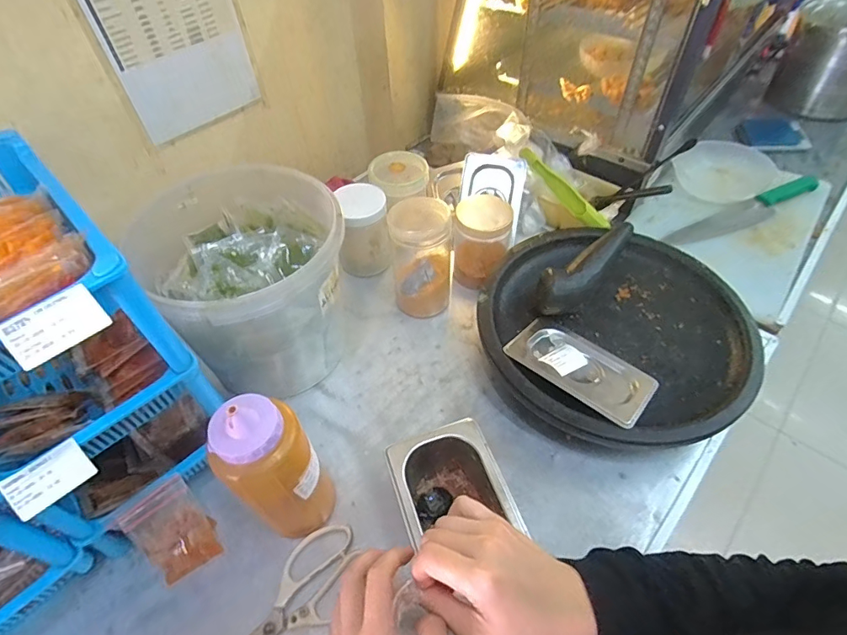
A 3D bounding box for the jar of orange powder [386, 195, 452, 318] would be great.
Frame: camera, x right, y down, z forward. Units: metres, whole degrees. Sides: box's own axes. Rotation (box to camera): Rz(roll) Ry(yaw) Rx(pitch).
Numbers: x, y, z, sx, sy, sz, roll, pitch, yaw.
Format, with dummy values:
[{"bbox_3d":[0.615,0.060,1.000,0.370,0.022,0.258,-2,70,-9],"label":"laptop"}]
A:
[{"bbox_3d":[-0.003,-0.086,0.722,0.089,0.181,0.085,-1,51,1],"label":"jar of orange powder"}]

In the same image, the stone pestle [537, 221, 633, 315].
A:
[{"bbox_3d":[0.249,-0.084,0.719,0.068,0.052,0.222,31,59,24],"label":"stone pestle"}]

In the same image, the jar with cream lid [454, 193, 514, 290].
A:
[{"bbox_3d":[0.095,-0.121,0.766,0.085,0.132,0.086,-1,51,1],"label":"jar with cream lid"}]

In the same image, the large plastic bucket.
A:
[{"bbox_3d":[-0.220,-0.040,0.650,0.255,0.242,0.222,34,60,25],"label":"large plastic bucket"}]

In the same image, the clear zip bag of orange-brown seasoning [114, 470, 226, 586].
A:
[{"bbox_3d":[-0.283,0.242,0.532,0.069,0.018,0.102,-35,96,-30],"label":"clear zip bag of orange-brown seasoning"}]

